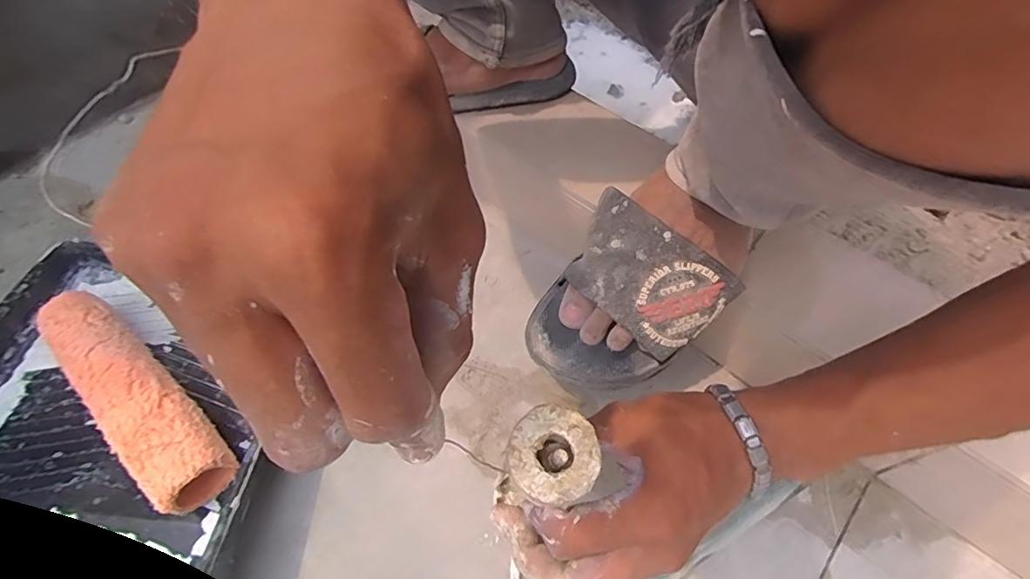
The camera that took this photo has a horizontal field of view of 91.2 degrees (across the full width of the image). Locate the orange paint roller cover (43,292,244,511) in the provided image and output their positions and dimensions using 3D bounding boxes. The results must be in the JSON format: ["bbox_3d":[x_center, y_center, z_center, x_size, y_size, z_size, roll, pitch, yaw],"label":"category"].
[{"bbox_3d":[-0.310,0.083,0.411,0.221,0.053,0.056,40,64,19],"label":"orange paint roller cover"}]

